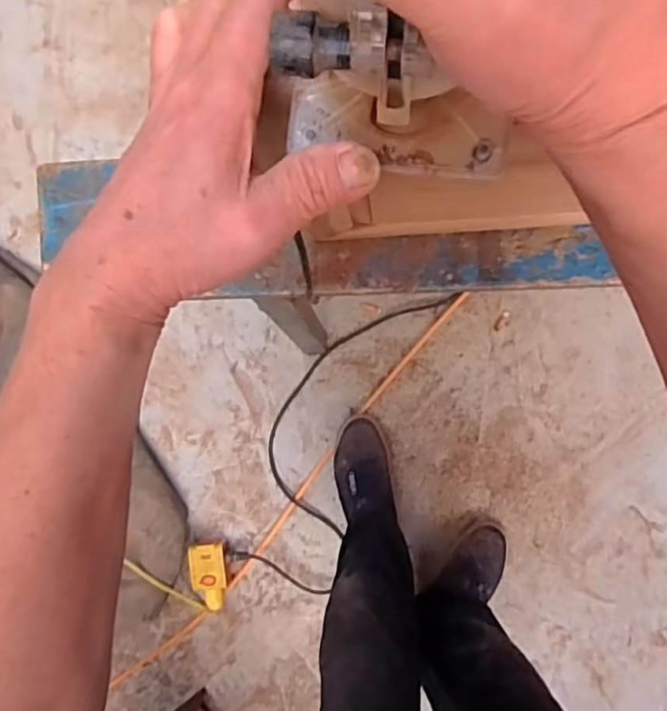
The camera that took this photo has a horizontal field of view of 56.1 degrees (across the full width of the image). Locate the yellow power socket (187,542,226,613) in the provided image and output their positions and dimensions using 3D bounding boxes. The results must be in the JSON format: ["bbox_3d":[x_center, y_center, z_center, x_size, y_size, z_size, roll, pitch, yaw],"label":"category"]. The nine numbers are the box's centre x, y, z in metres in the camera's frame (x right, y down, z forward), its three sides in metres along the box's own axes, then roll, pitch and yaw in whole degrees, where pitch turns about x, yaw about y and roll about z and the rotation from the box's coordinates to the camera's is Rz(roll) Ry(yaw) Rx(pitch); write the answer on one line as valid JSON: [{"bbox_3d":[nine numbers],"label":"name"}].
[{"bbox_3d":[-0.231,0.405,1.150,0.061,0.033,0.119,0,94,4],"label":"yellow power socket"}]

